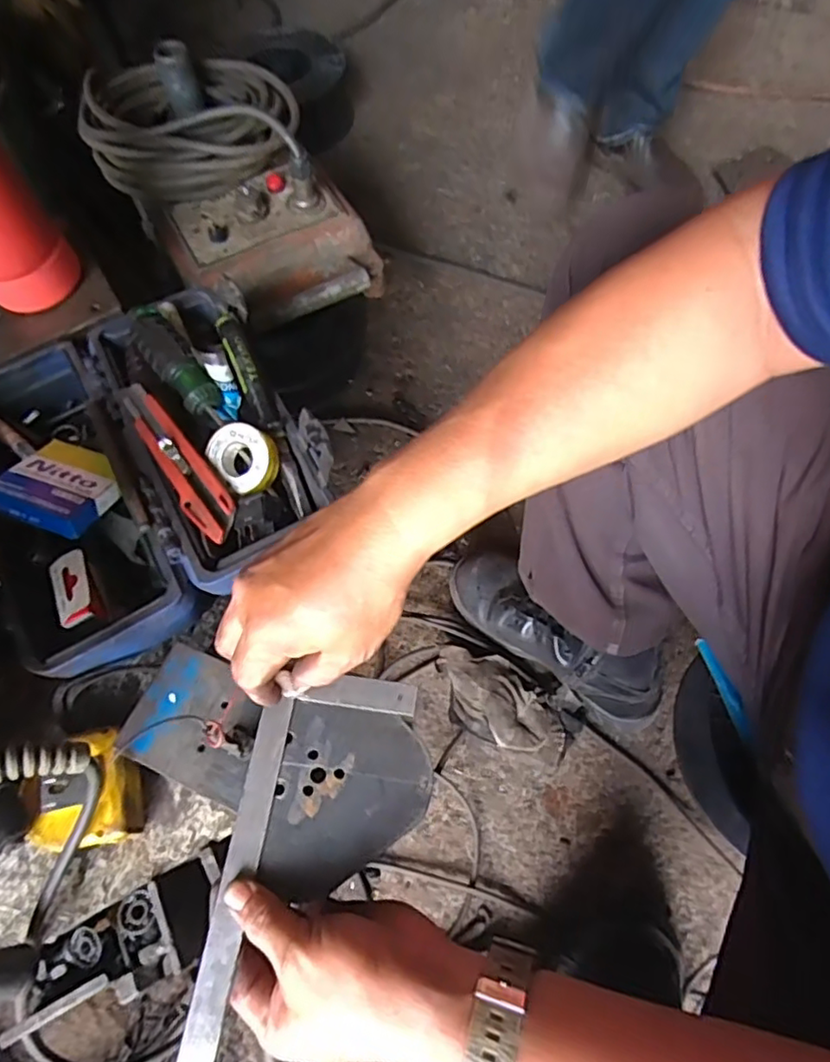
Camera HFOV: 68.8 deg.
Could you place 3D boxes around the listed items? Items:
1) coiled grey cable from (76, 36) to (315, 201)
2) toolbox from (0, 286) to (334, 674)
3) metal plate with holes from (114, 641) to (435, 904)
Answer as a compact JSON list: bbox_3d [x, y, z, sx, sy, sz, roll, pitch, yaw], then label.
[{"bbox_3d":[-0.239,-0.473,0.685,0.253,0.090,0.203,1,64,3],"label":"coiled grey cable"},{"bbox_3d":[-0.214,-0.057,0.483,0.250,0.077,0.276,-28,66,-10],"label":"toolbox"},{"bbox_3d":[-0.093,0.153,0.387,0.197,0.008,0.109,14,67,12],"label":"metal plate with holes"}]

